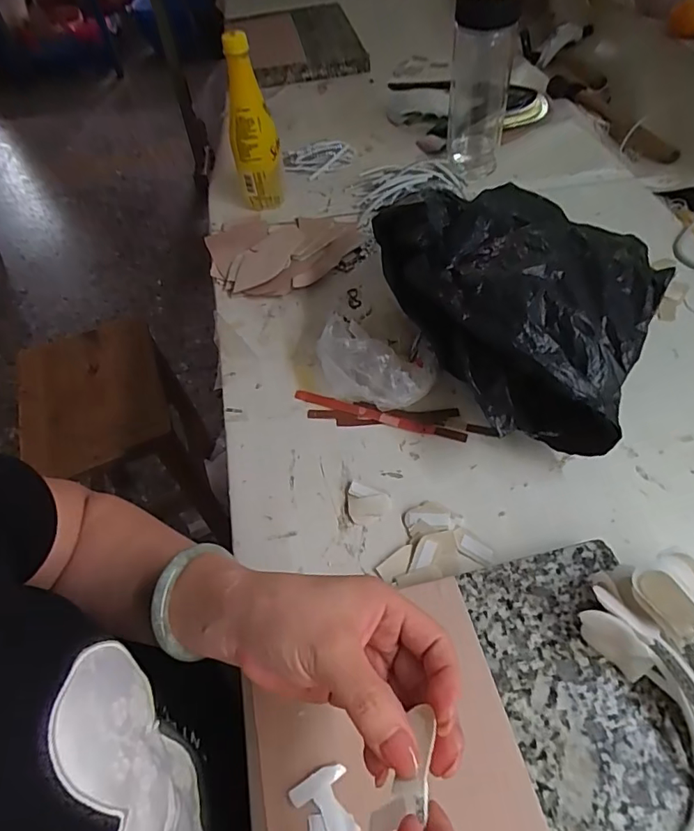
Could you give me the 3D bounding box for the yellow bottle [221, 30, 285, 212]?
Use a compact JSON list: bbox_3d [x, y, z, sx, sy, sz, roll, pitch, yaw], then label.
[{"bbox_3d":[-0.124,-0.368,0.662,0.060,0.204,0.067,-14,53,-6],"label":"yellow bottle"}]

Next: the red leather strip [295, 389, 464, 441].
[{"bbox_3d":[0.029,0.000,0.499,0.172,0.008,0.013,13,55,14],"label":"red leather strip"}]

